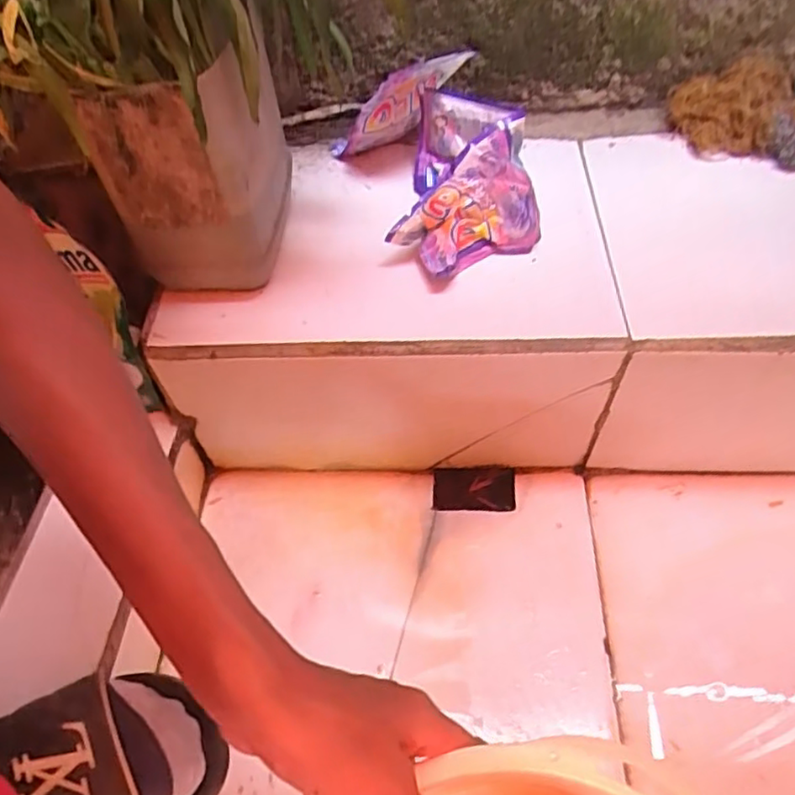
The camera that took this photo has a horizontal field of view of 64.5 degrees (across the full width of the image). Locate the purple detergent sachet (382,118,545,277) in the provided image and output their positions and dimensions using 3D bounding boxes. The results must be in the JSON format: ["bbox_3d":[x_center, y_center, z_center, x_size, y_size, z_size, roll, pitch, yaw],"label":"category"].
[{"bbox_3d":[0.059,-0.162,0.545,0.125,0.085,0.063,-25,55,-16],"label":"purple detergent sachet"}]

